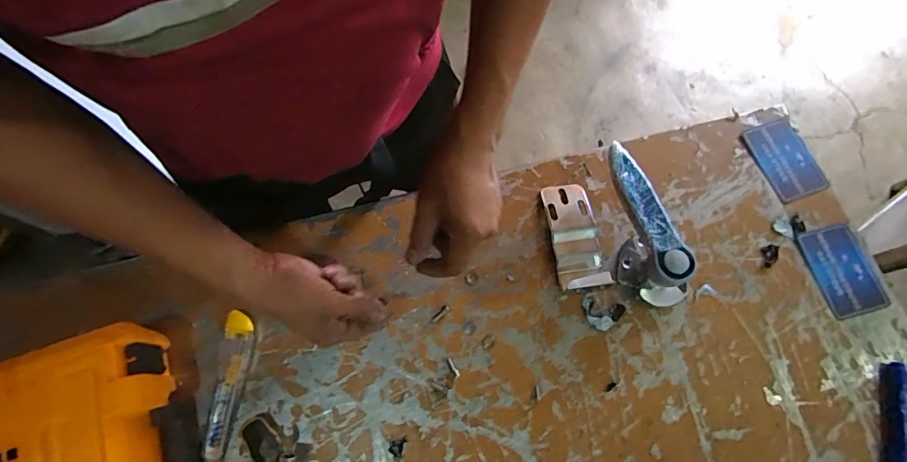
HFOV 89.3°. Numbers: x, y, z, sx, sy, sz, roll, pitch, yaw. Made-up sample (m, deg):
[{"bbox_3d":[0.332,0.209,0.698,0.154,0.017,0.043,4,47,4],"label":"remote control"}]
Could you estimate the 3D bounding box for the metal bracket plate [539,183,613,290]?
[{"bbox_3d":[0.150,0.002,0.563,0.056,0.033,0.139,-7,71,-4],"label":"metal bracket plate"}]

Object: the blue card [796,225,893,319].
[{"bbox_3d":[0.481,0.047,0.564,0.070,0.011,0.110,-12,71,-5],"label":"blue card"}]

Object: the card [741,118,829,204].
[{"bbox_3d":[0.444,-0.096,0.614,0.074,0.010,0.111,-16,72,-7],"label":"card"}]

